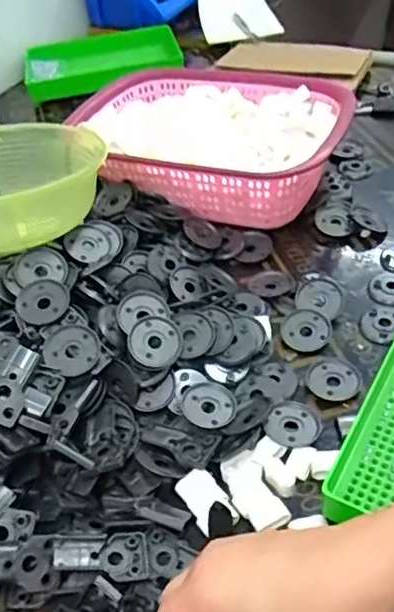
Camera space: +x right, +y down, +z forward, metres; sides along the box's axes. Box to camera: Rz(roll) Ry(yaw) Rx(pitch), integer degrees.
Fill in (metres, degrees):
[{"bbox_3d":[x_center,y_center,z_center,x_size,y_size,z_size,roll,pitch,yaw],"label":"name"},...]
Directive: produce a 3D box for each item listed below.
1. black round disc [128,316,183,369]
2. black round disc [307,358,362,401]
[{"bbox_3d":[-0.033,0.029,0.484,0.042,0.006,0.042,3,67,-8],"label":"black round disc"},{"bbox_3d":[0.111,0.059,0.488,0.042,0.004,0.040,-4,44,4],"label":"black round disc"}]

